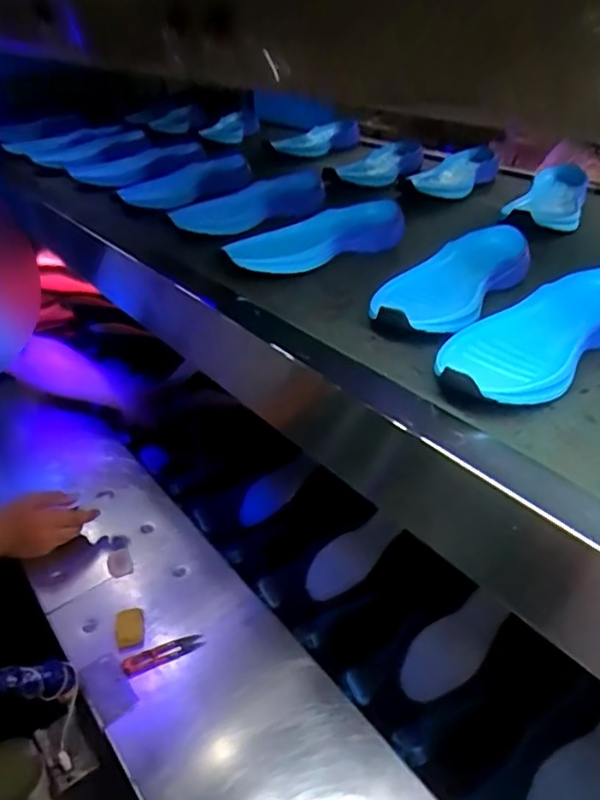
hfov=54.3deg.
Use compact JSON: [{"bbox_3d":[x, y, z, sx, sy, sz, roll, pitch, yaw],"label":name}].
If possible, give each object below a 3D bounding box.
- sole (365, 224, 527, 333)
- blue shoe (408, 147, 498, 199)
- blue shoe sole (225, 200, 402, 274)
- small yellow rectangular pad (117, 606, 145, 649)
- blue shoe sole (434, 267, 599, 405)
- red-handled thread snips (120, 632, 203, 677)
[{"bbox_3d":[0.153,-0.123,0.605,0.101,0.050,0.255,22,38,28],"label":"sole"},{"bbox_3d":[0.266,-0.385,1.005,0.093,0.056,0.195,22,39,30],"label":"blue shoe"},{"bbox_3d":[0.022,-0.200,0.710,0.230,0.023,0.086,-20,58,-19],"label":"blue shoe sole"},{"bbox_3d":[-0.222,0.298,0.766,0.035,0.014,0.052,-8,34,-13],"label":"small yellow rectangular pad"},{"bbox_3d":[0.209,-0.058,0.506,0.247,0.050,0.095,-26,42,-35],"label":"blue shoe sole"},{"bbox_3d":[-0.172,0.322,0.740,0.100,0.006,0.025,-14,36,-20],"label":"red-handled thread snips"}]

